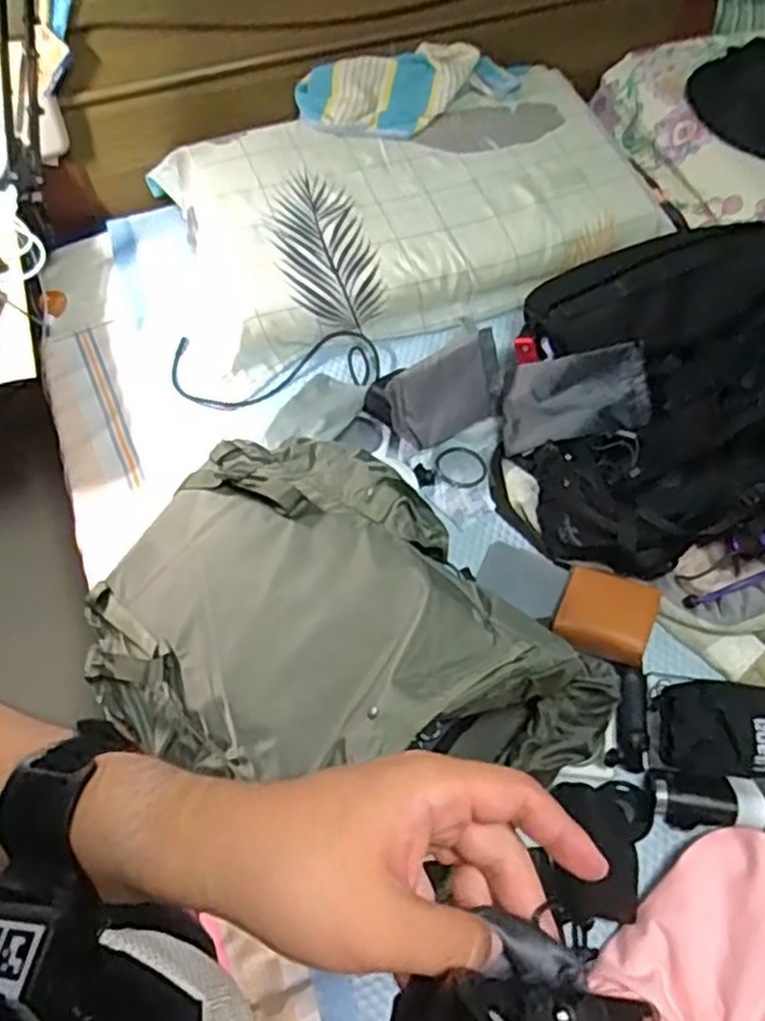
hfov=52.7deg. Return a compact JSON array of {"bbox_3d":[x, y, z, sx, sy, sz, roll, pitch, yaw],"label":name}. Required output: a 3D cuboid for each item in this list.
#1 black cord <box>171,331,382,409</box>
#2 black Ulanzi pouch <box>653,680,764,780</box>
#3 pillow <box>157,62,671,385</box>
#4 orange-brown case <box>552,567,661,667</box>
[{"bbox_3d":[-0.154,-0.198,1.100,0.299,0.044,0.115,0,60,0],"label":"black cord"},{"bbox_3d":[0.391,0.232,0.827,0.173,0.034,0.100,0,60,0],"label":"black Ulanzi pouch"},{"bbox_3d":[0.030,-0.440,1.176,0.697,0.114,0.410,-12,61,-7],"label":"pillow"},{"bbox_3d":[0.256,0.118,0.881,0.102,0.026,0.103,21,62,12],"label":"orange-brown case"}]

